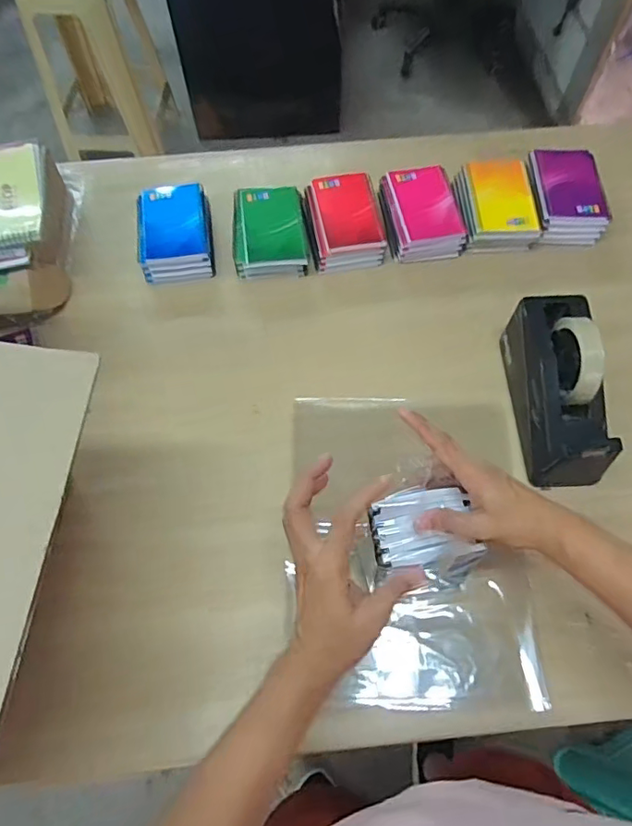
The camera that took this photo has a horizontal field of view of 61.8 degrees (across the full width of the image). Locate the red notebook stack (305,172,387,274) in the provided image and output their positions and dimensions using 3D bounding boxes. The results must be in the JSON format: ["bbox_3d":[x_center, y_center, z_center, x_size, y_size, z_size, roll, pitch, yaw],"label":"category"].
[{"bbox_3d":[0.039,-0.269,0.738,0.100,0.036,0.134,-7,65,-2],"label":"red notebook stack"}]

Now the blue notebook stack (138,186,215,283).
[{"bbox_3d":[-0.197,-0.251,0.745,0.099,0.048,0.143,-8,65,-2],"label":"blue notebook stack"}]

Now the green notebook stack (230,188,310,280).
[{"bbox_3d":[-0.064,-0.251,0.739,0.102,0.043,0.134,-6,65,-1],"label":"green notebook stack"}]

